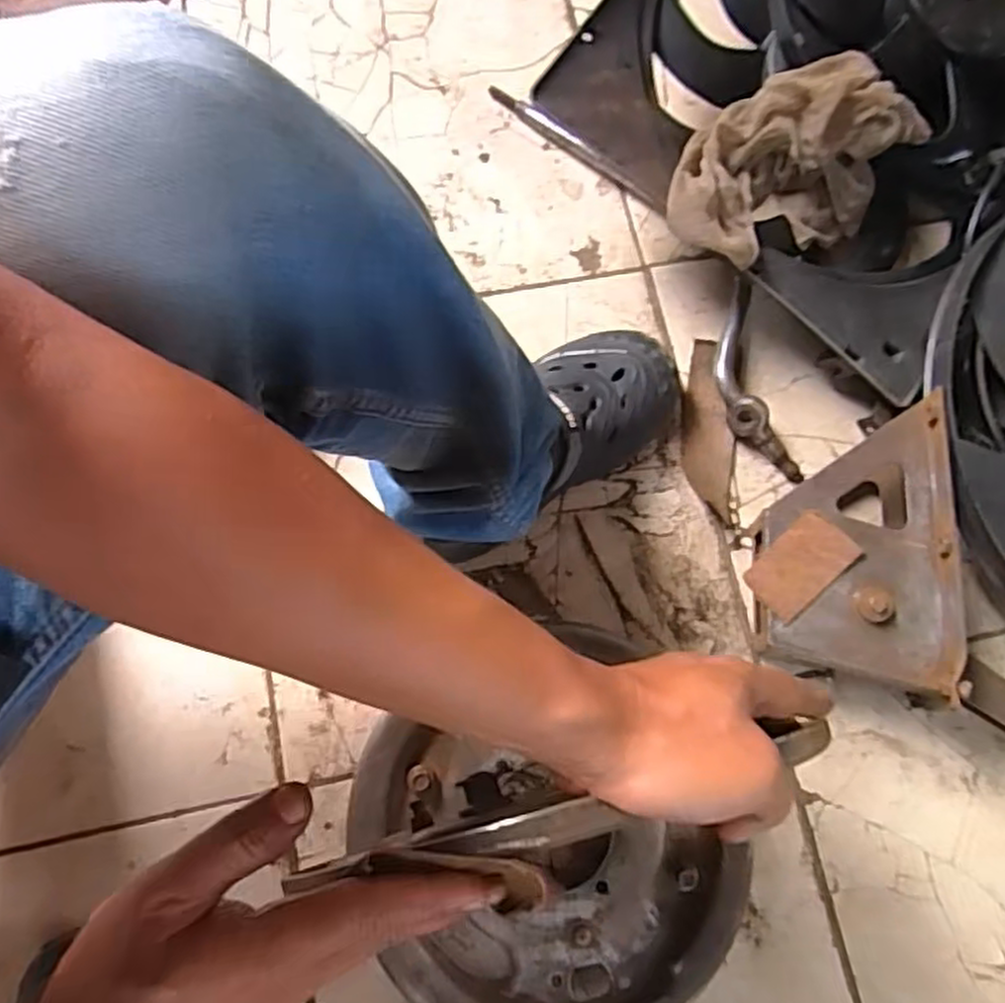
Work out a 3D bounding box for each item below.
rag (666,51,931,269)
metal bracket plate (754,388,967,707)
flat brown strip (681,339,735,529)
[{"bbox_3d":[0.245,-0.293,0.645,0.237,0.100,0.128,-28,78,-7],"label":"rag"},{"bbox_3d":[0.290,0.031,0.598,0.151,0.042,0.230,9,76,3],"label":"metal bracket plate"},{"bbox_3d":[0.189,-0.066,0.683,0.044,0.007,0.166,1,82,22],"label":"flat brown strip"}]

